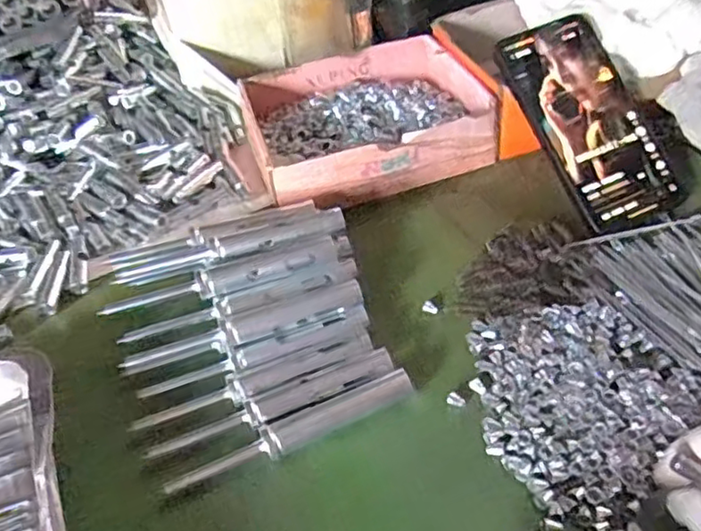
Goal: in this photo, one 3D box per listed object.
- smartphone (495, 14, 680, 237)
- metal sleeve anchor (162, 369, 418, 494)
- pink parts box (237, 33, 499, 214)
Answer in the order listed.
[{"bbox_3d":[0.166,-0.103,0.451,0.075,0.008,0.156,-25,79,-6],"label":"smartphone"},{"bbox_3d":[-0.031,0.090,0.355,0.140,0.011,0.019,-23,49,-14],"label":"metal sleeve anchor"},{"bbox_3d":[0.008,-0.115,0.503,0.168,0.043,0.142,-18,48,-10],"label":"pink parts box"}]

